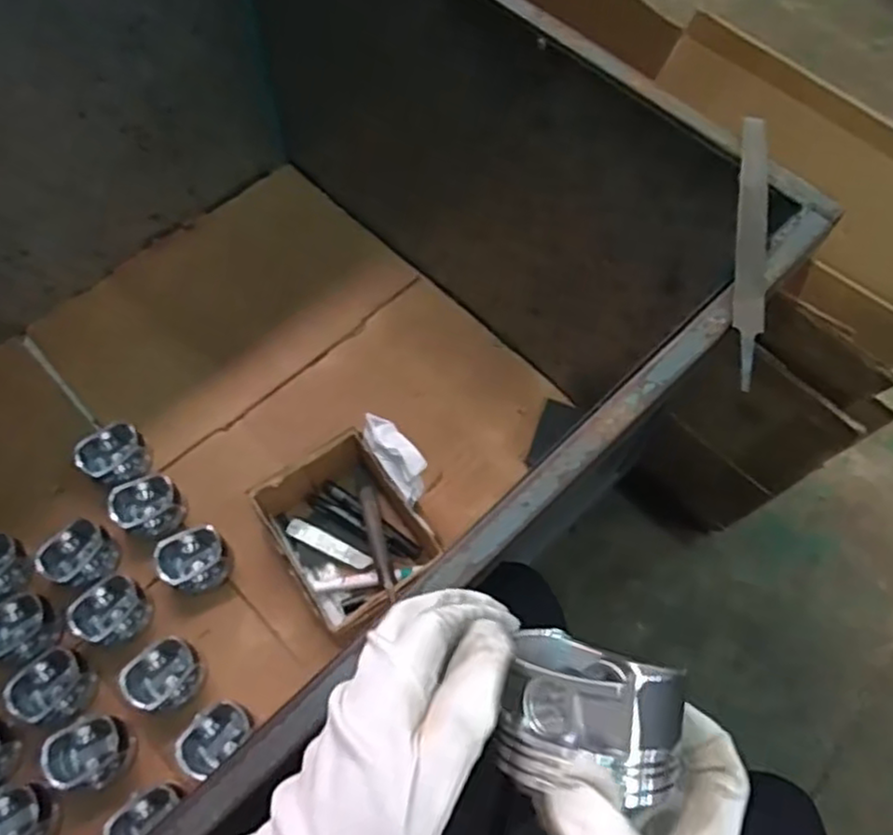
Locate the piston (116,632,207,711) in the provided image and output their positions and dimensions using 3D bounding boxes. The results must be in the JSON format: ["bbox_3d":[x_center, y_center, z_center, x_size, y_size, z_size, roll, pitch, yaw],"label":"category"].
[{"bbox_3d":[-0.319,0.294,0.815,0.077,0.058,0.080,40,70,17],"label":"piston"}]

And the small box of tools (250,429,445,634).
[{"bbox_3d":[-0.119,0.137,0.861,0.155,0.091,0.185,-31,68,-14],"label":"small box of tools"}]

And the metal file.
[{"bbox_3d":[0.216,-0.126,0.503,0.024,0.013,0.233,11,65,4],"label":"metal file"}]

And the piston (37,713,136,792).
[{"bbox_3d":[-0.385,0.361,0.775,0.077,0.056,0.072,13,65,6],"label":"piston"}]

